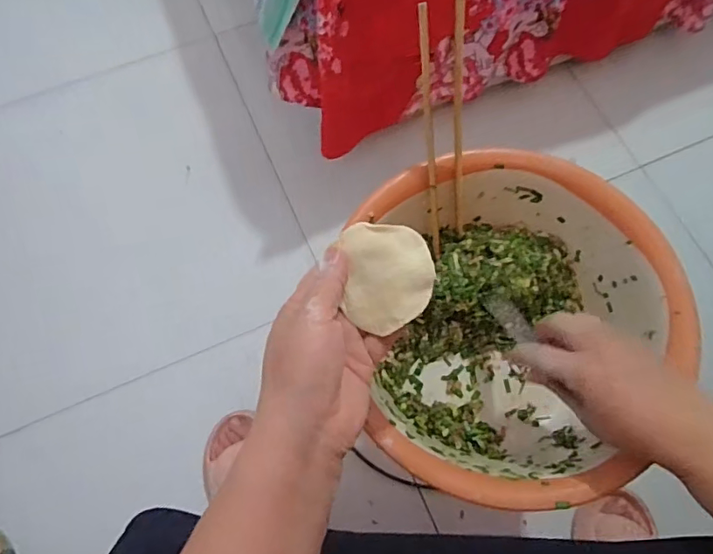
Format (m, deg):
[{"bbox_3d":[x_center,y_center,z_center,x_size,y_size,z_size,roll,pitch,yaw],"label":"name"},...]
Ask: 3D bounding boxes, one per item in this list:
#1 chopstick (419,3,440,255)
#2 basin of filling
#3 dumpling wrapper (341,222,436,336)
[{"bbox_3d":[0.062,-0.112,0.445,0.007,0.211,0.015,-11,33,-3],"label":"chopstick"},{"bbox_3d":[0.129,0.042,0.470,0.275,0.115,0.282,-6,70,-2],"label":"basin of filling"},{"bbox_3d":[0.020,0.001,0.330,0.055,0.007,0.067,-2,95,11],"label":"dumpling wrapper"}]

